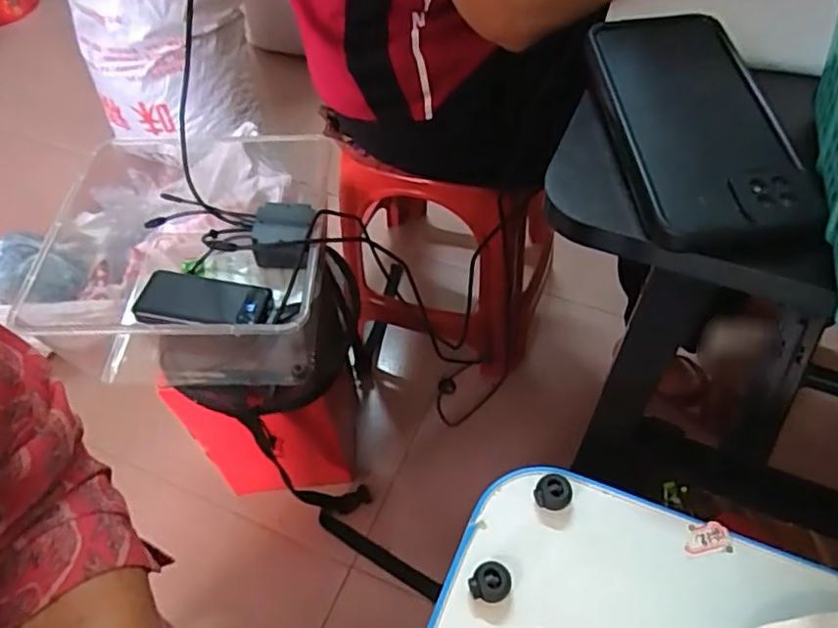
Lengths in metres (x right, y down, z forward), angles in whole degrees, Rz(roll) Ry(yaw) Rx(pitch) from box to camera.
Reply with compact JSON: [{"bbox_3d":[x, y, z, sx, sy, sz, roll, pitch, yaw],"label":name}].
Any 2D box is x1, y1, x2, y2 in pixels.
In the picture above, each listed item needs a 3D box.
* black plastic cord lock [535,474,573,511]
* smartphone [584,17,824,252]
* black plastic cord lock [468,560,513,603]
[{"bbox_3d":[0.069,0.093,0.321,0.018,0.015,0.015,18,57,16],"label":"black plastic cord lock"},{"bbox_3d":[0.141,-0.103,0.330,0.083,0.012,0.172,-3,53,1],"label":"smartphone"},{"bbox_3d":[0.034,0.128,0.298,0.019,0.011,0.016,4,54,7],"label":"black plastic cord lock"}]

